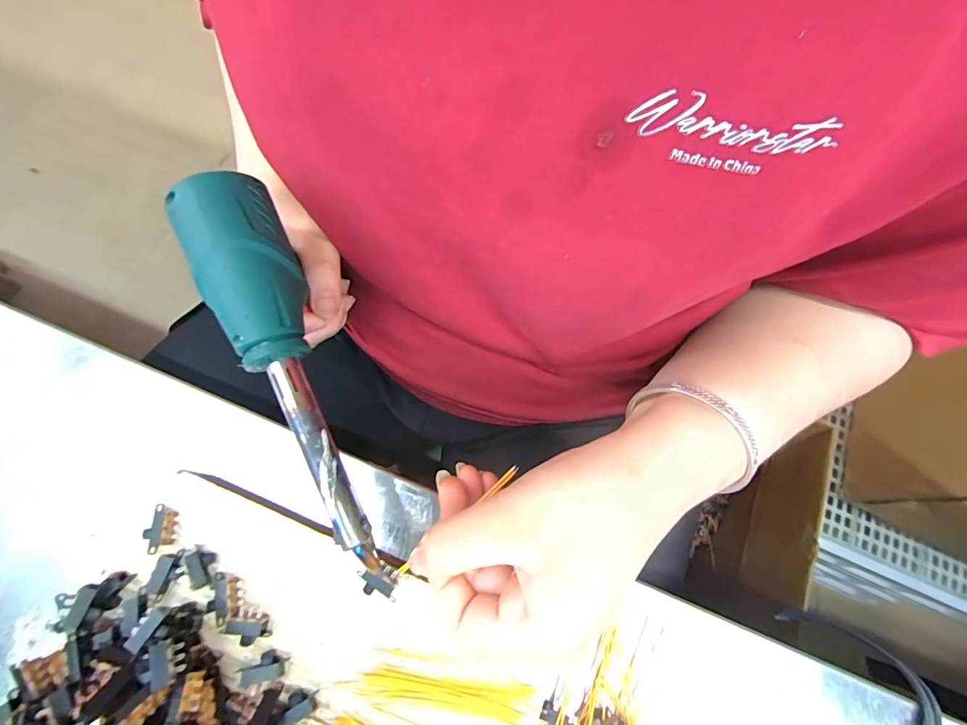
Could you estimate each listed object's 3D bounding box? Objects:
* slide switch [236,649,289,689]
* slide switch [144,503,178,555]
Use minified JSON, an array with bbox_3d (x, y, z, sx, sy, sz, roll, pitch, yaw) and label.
[{"bbox_3d":[-0.099,0.136,0.184,0.021,0.007,0.011,-9,72,-5],"label":"slide switch"},{"bbox_3d":[-0.157,0.081,0.202,0.012,0.006,0.022,2,71,-1],"label":"slide switch"}]

